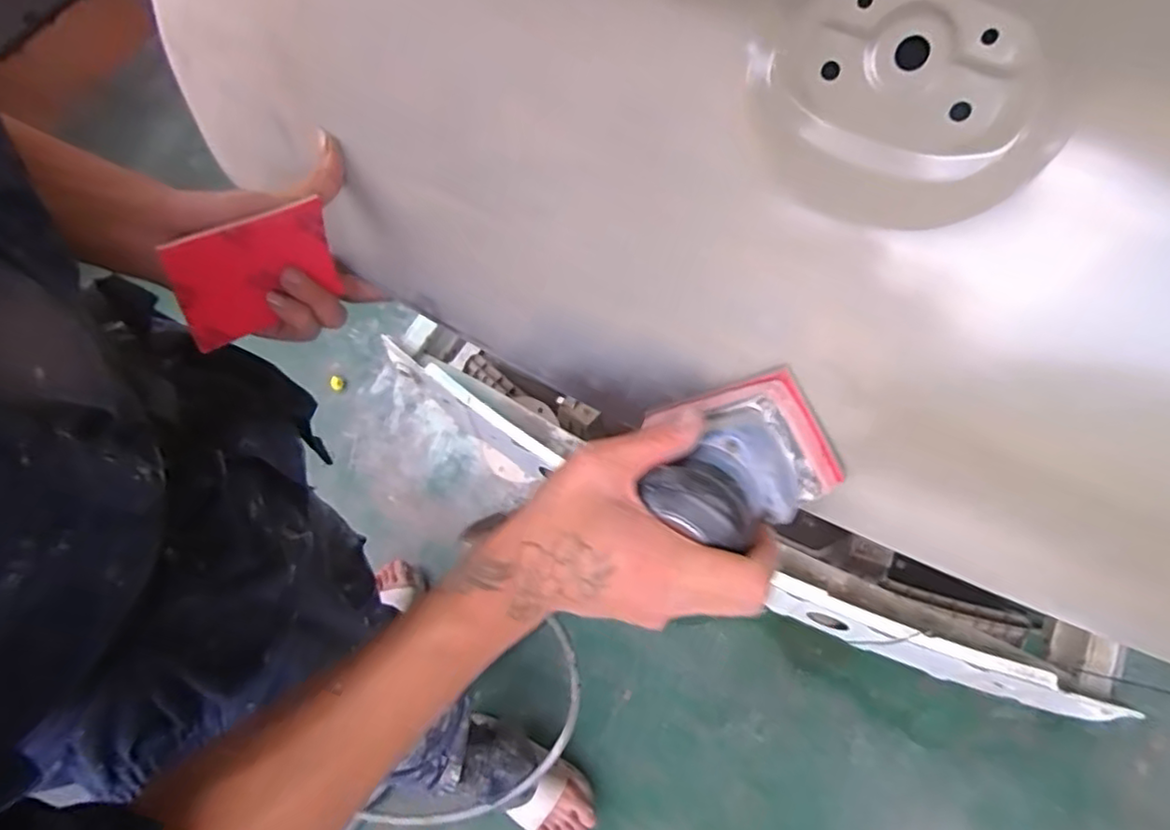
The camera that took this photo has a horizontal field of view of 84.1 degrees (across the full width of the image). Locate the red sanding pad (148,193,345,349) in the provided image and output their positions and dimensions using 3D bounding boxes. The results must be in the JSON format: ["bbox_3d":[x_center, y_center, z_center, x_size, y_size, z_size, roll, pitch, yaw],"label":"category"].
[{"bbox_3d":[-0.204,-0.088,0.407,0.008,0.067,0.096,28,50,28],"label":"red sanding pad"}]

